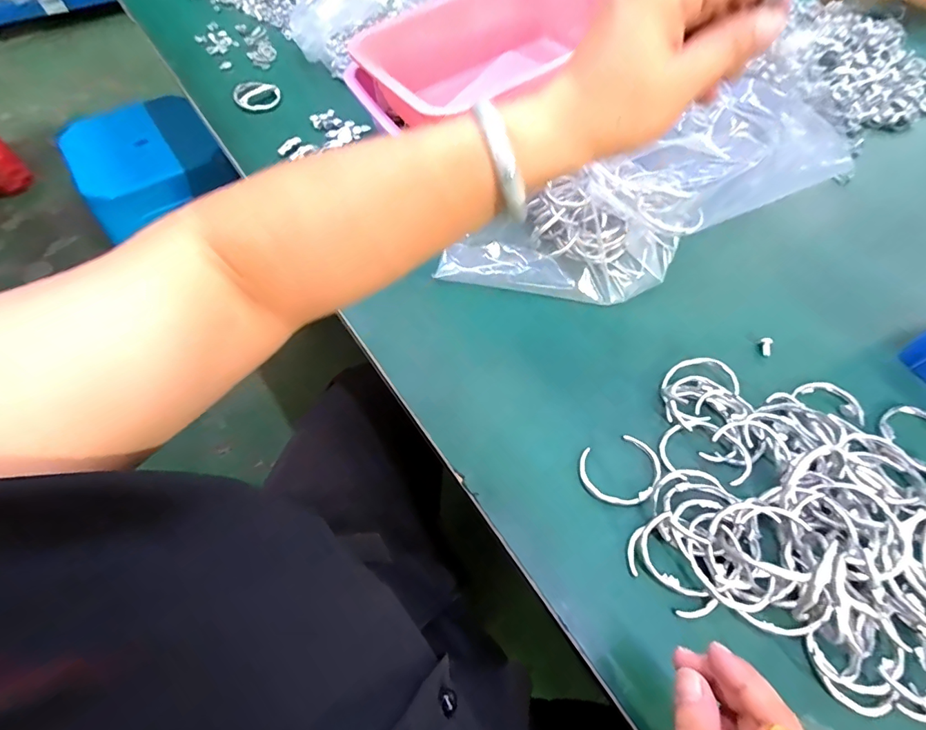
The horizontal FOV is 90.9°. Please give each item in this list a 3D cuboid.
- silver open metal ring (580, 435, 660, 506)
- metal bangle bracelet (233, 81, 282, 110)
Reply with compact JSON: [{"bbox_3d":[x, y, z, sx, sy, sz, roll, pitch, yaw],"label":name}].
[{"bbox_3d":[0.132,0.088,0.378,0.069,0.004,0.053,-16,62,-11],"label":"silver open metal ring"},{"bbox_3d":[-0.290,-0.381,0.644,0.061,0.026,0.030,-18,63,-12],"label":"metal bangle bracelet"}]

